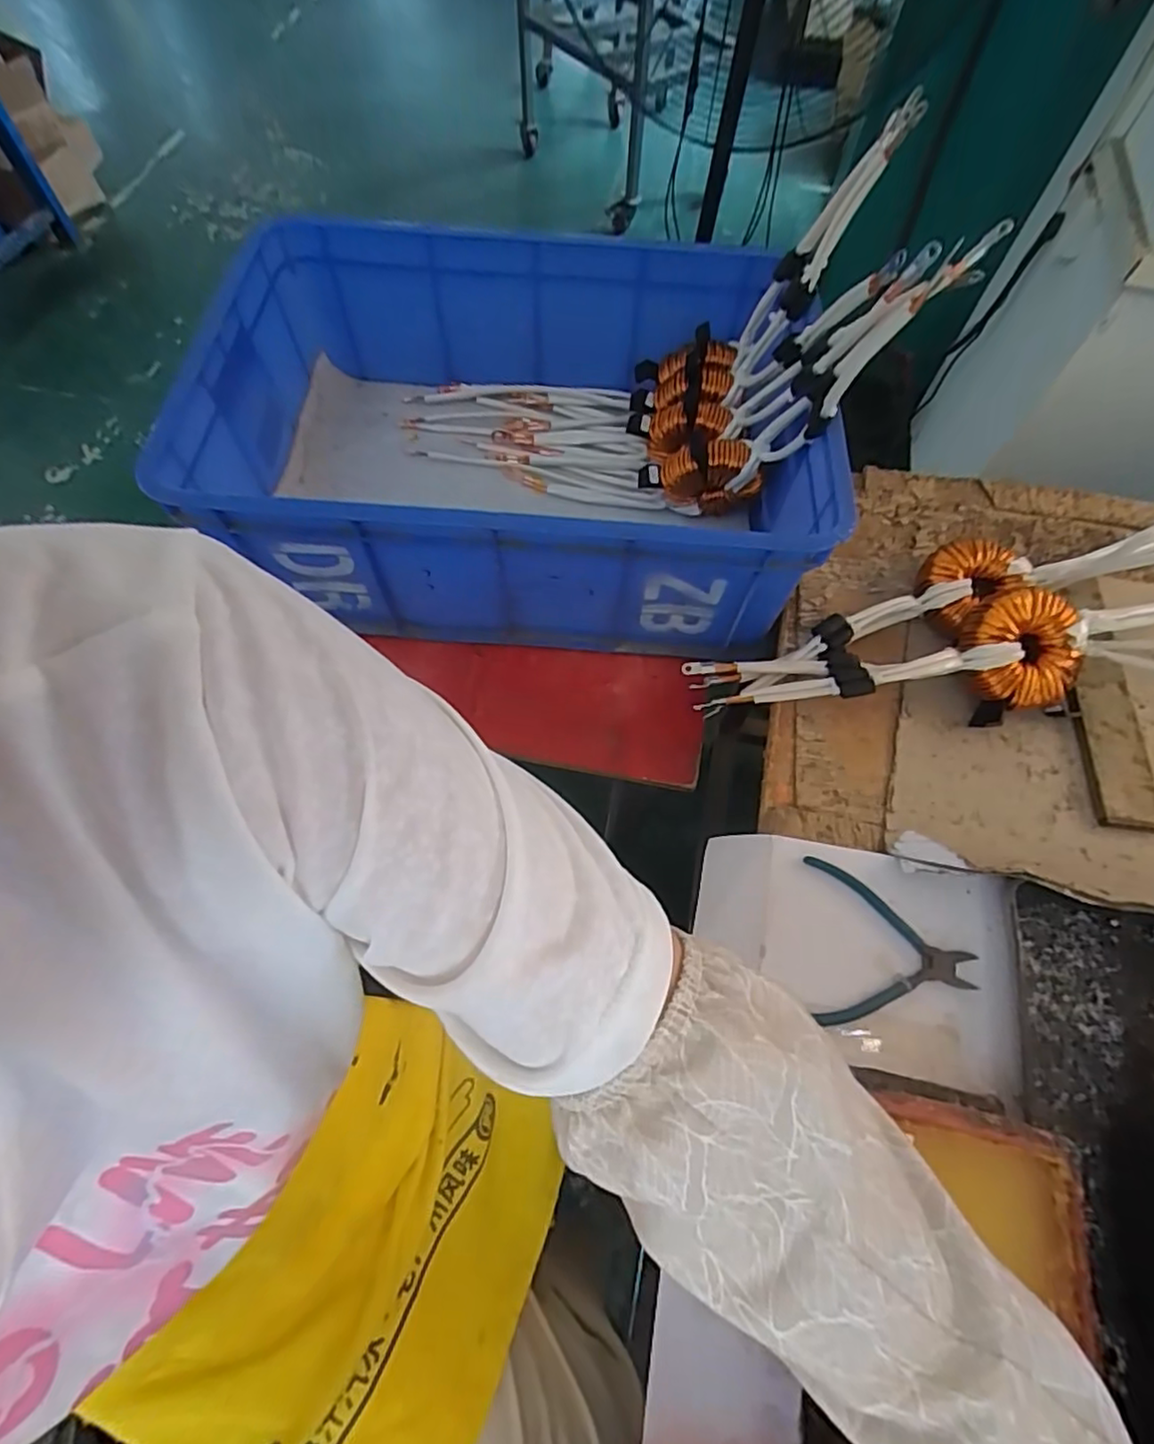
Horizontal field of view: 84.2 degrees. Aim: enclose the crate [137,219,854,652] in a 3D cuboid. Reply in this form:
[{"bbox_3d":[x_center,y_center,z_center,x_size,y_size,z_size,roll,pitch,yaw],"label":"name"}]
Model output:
[{"bbox_3d":[-0.066,-0.322,0.707,0.584,0.208,0.455,2,64,-1],"label":"crate"}]

